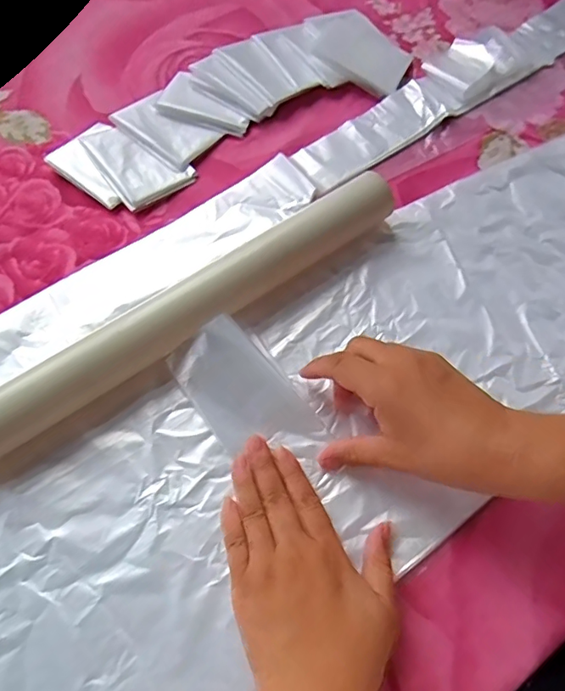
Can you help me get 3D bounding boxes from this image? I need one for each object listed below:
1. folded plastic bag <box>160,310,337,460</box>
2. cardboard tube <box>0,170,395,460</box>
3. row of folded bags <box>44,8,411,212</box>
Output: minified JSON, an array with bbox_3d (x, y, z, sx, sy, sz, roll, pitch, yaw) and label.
[{"bbox_3d":[-0.025,0.034,0.335,0.059,0.024,0.108,-37,72,-14],"label":"folded plastic bag"},{"bbox_3d":[-0.068,-0.021,0.348,0.352,0.040,0.044,-33,70,-13],"label":"cardboard tube"},{"bbox_3d":[-0.041,-0.222,0.451,0.327,0.017,0.115,-27,69,-11],"label":"row of folded bags"}]

